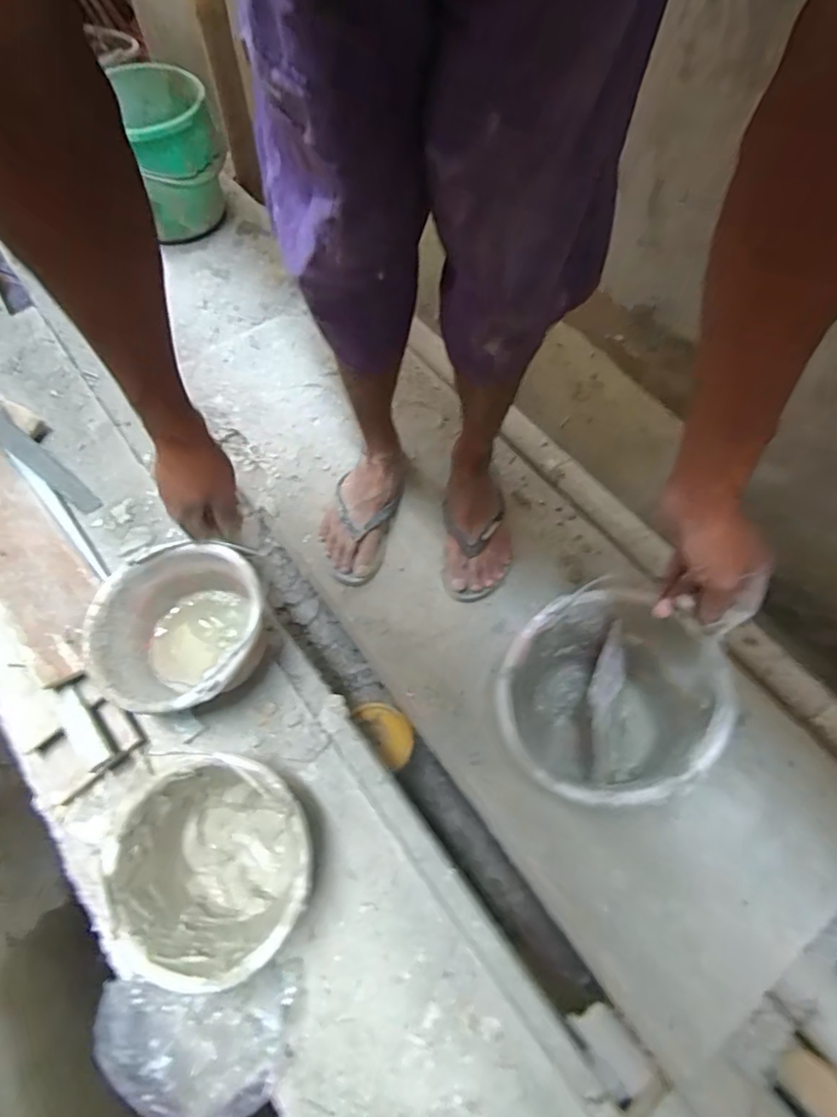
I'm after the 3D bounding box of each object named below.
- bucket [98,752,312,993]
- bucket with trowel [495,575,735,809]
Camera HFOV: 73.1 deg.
[{"bbox_3d":[-0.253,0.384,0.731,0.233,0.178,0.225,1,67,-3],"label":"bucket"},{"bbox_3d":[0.206,0.178,0.682,0.224,0.183,0.222,1,67,-3],"label":"bucket with trowel"}]

